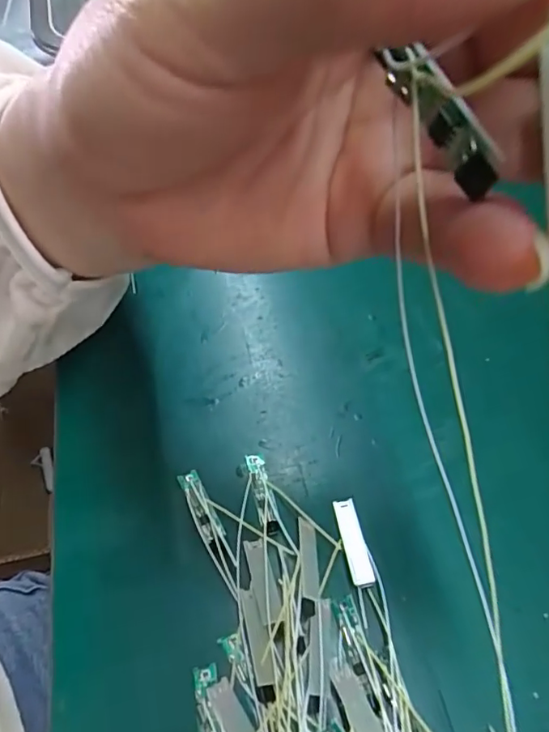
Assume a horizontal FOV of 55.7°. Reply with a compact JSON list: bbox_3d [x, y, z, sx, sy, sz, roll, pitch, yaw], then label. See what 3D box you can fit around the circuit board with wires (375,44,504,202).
[{"bbox_3d":[0.026,-0.040,0.082,0.004,0.007,0.028,-24,77,-17],"label":"circuit board with wires"}]

